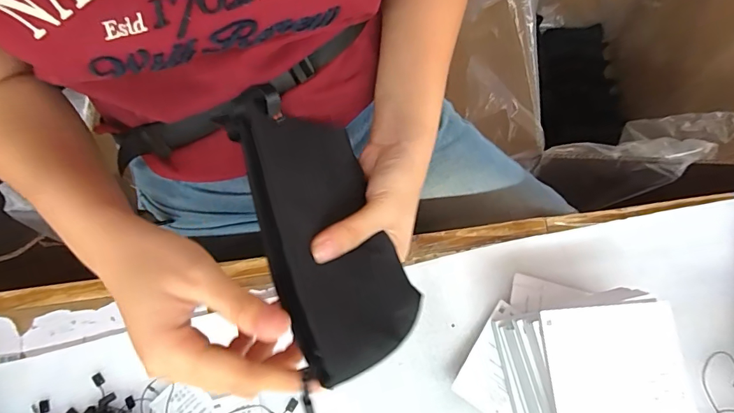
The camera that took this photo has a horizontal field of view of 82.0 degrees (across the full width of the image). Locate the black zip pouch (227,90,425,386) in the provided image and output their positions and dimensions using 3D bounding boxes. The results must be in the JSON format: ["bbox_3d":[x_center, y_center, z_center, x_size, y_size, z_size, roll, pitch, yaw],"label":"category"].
[{"bbox_3d":[-0.033,0.009,0.272,0.090,0.032,0.189,-2,56,-33],"label":"black zip pouch"}]

